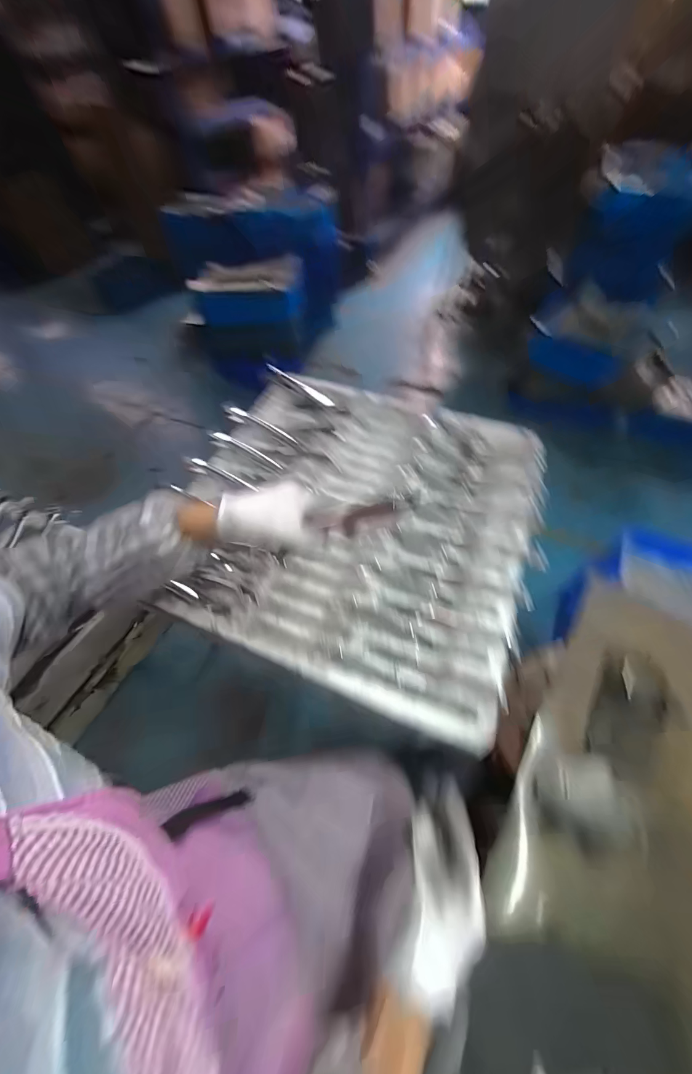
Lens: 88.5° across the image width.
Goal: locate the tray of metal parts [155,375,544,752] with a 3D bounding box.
[{"bbox_3d":[0.010,-0.058,0.594,0.562,0.068,0.548,17,60,15],"label":"tray of metal parts"}]

